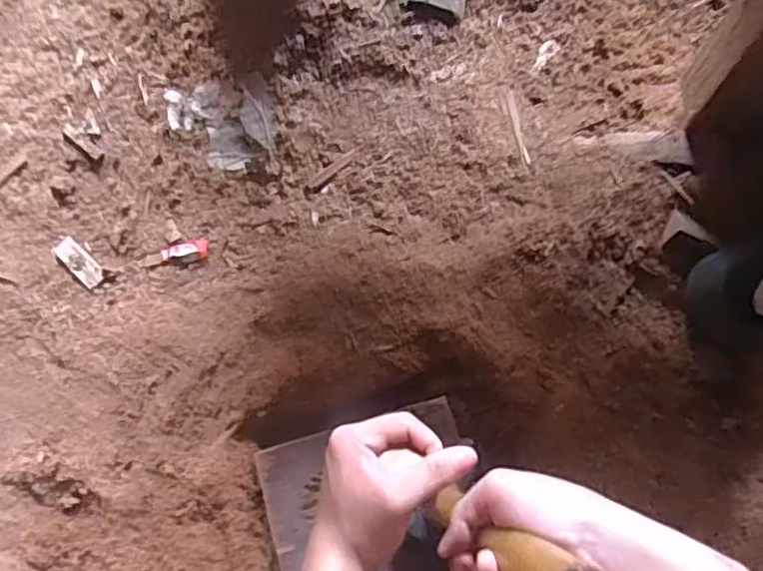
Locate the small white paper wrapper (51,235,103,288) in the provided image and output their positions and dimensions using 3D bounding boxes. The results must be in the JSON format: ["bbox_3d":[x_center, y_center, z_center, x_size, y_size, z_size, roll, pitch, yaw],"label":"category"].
[{"bbox_3d":[-0.308,-0.024,0.665,0.066,0.007,0.023,42,80,10],"label":"small white paper wrapper"}]

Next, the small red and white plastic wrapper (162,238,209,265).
[{"bbox_3d":[-0.195,-0.032,0.651,0.048,0.008,0.023,-11,76,-2],"label":"small red and white plastic wrapper"}]

